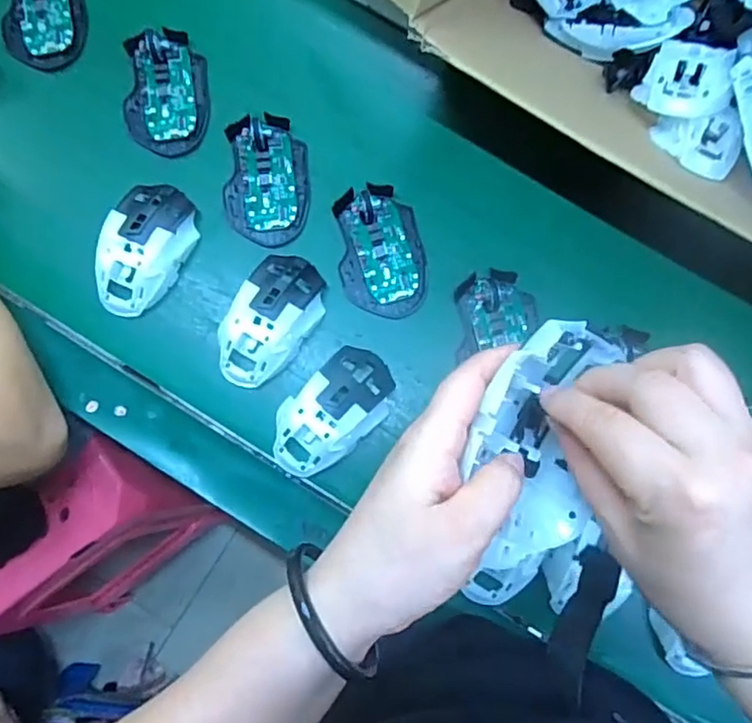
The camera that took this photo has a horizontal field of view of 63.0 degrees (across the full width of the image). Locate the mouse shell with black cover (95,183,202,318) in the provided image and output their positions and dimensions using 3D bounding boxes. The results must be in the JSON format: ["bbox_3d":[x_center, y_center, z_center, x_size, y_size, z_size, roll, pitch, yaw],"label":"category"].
[{"bbox_3d":[-0.196,-0.096,0.519,0.062,0.038,0.113,18,80,2],"label":"mouse shell with black cover"}]

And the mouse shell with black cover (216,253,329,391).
[{"bbox_3d":[-0.088,-0.035,0.511,0.066,0.034,0.117,31,81,4],"label":"mouse shell with black cover"}]

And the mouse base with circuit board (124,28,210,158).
[{"bbox_3d":[-0.189,-0.244,0.551,0.072,0.018,0.112,3,80,-1],"label":"mouse base with circuit board"}]

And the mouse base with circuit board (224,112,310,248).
[{"bbox_3d":[-0.096,-0.159,0.540,0.071,0.019,0.112,1,80,-1],"label":"mouse base with circuit board"}]

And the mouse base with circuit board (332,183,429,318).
[{"bbox_3d":[0.005,-0.098,0.529,0.073,0.023,0.113,-5,81,-2],"label":"mouse base with circuit board"}]

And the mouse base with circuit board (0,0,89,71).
[{"bbox_3d":[-0.305,-0.324,0.560,0.073,0.020,0.112,-3,80,-2],"label":"mouse base with circuit board"}]

